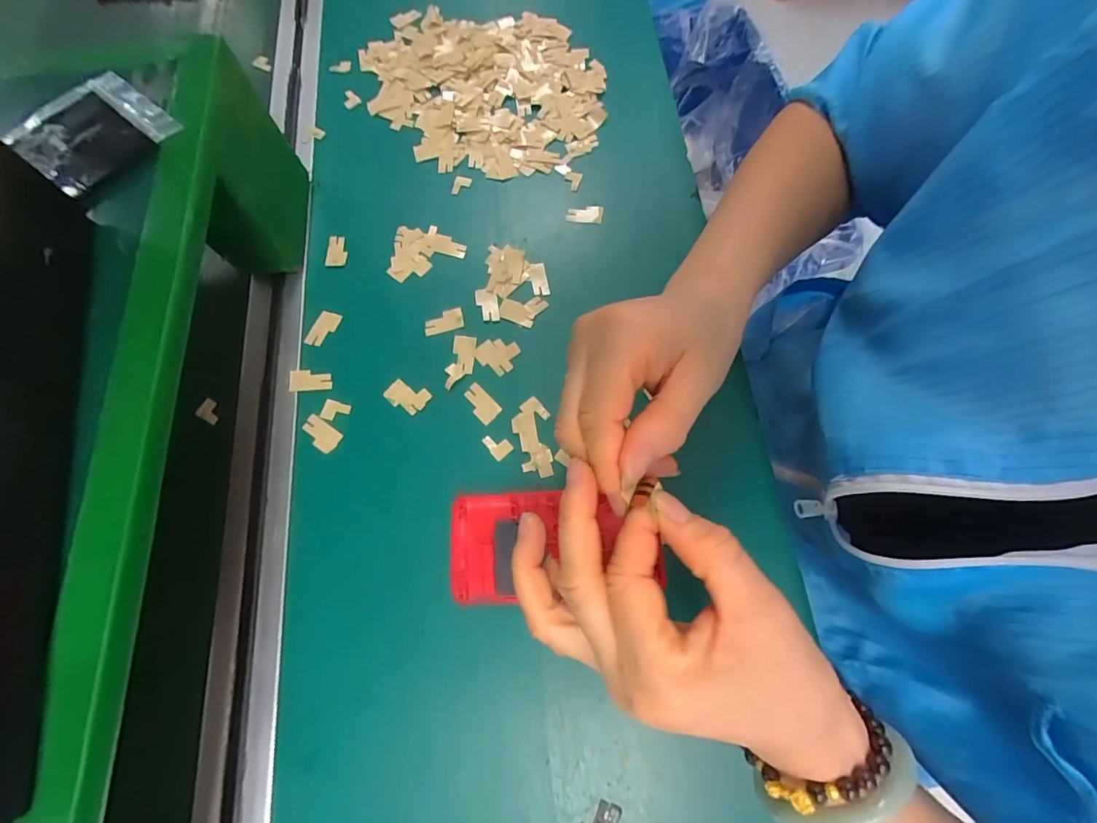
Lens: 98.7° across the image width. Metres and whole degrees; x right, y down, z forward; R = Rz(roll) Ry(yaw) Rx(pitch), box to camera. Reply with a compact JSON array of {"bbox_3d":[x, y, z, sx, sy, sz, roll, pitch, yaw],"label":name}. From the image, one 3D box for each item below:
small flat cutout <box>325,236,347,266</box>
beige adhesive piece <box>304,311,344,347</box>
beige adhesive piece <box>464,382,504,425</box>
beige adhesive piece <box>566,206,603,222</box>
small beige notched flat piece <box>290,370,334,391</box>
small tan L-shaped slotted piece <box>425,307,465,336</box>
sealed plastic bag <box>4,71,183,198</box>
[{"bbox_3d":[-0.160,-0.122,0.357,0.015,0.004,0.028,2,71,2],"label":"small flat cutout"},{"bbox_3d":[-0.160,-0.060,0.332,0.017,0.004,0.028,17,72,7],"label":"beige adhesive piece"},{"bbox_3d":[-0.045,-0.006,0.314,0.016,0.004,0.028,-42,75,-12],"label":"beige adhesive piece"},{"bbox_3d":[0.028,-0.152,0.361,0.028,0.004,0.015,3,71,2],"label":"beige adhesive piece"},{"bbox_3d":[-0.162,-0.022,0.319,0.027,0.004,0.015,-5,71,0],"label":"small beige notched flat piece"},{"bbox_3d":[-0.075,-0.065,0.333,0.028,0.004,0.016,-15,72,-4],"label":"small tan L-shaped slotted piece"},{"bbox_3d":[-0.246,-0.151,0.252,0.074,0.004,0.065,37,76,13],"label":"sealed plastic bag"}]

